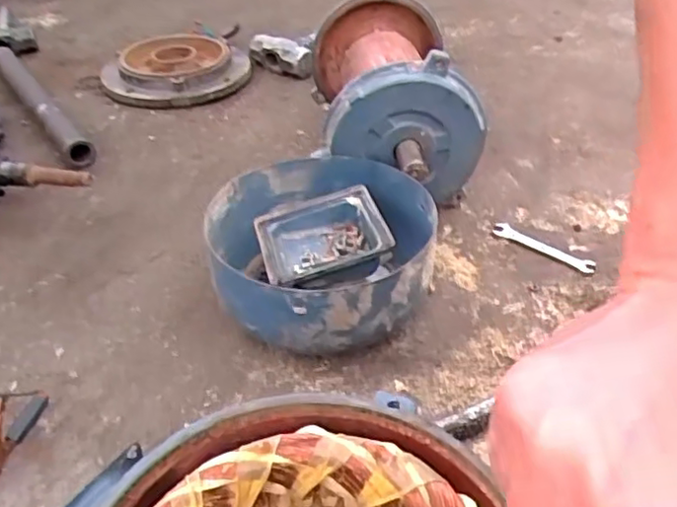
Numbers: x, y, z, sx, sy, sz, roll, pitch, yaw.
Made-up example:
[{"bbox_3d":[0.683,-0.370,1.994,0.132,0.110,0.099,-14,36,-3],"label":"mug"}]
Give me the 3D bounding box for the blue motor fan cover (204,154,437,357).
[{"bbox_3d":[-0.014,0.002,0.659,0.212,0.099,0.218,-24,41,-23],"label":"blue motor fan cover"}]

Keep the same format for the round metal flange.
[{"bbox_3d":[-0.262,-0.305,1.096,0.195,0.048,0.230,28,47,32],"label":"round metal flange"}]

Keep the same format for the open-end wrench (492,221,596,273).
[{"bbox_3d":[0.224,-0.009,0.733,0.118,0.005,0.024,28,47,32],"label":"open-end wrench"}]

